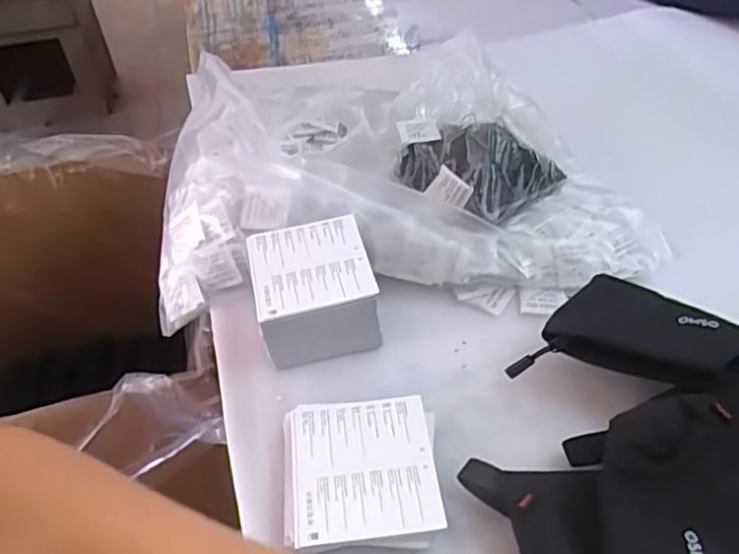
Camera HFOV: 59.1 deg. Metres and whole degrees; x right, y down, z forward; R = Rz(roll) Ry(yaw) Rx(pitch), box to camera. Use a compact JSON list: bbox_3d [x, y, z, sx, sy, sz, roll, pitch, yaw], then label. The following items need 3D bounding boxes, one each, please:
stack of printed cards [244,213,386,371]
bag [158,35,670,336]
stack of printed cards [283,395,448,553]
[{"bbox_3d":[-0.046,0.012,0.528,0.090,0.065,0.099,-11,45,-7],"label":"stack of printed cards"},{"bbox_3d":[0.014,-0.108,0.634,0.427,0.097,0.310,-6,44,-2],"label":"bag"},{"bbox_3d":[-0.006,0.133,0.435,0.100,0.027,0.104,-5,44,-1],"label":"stack of printed cards"}]

